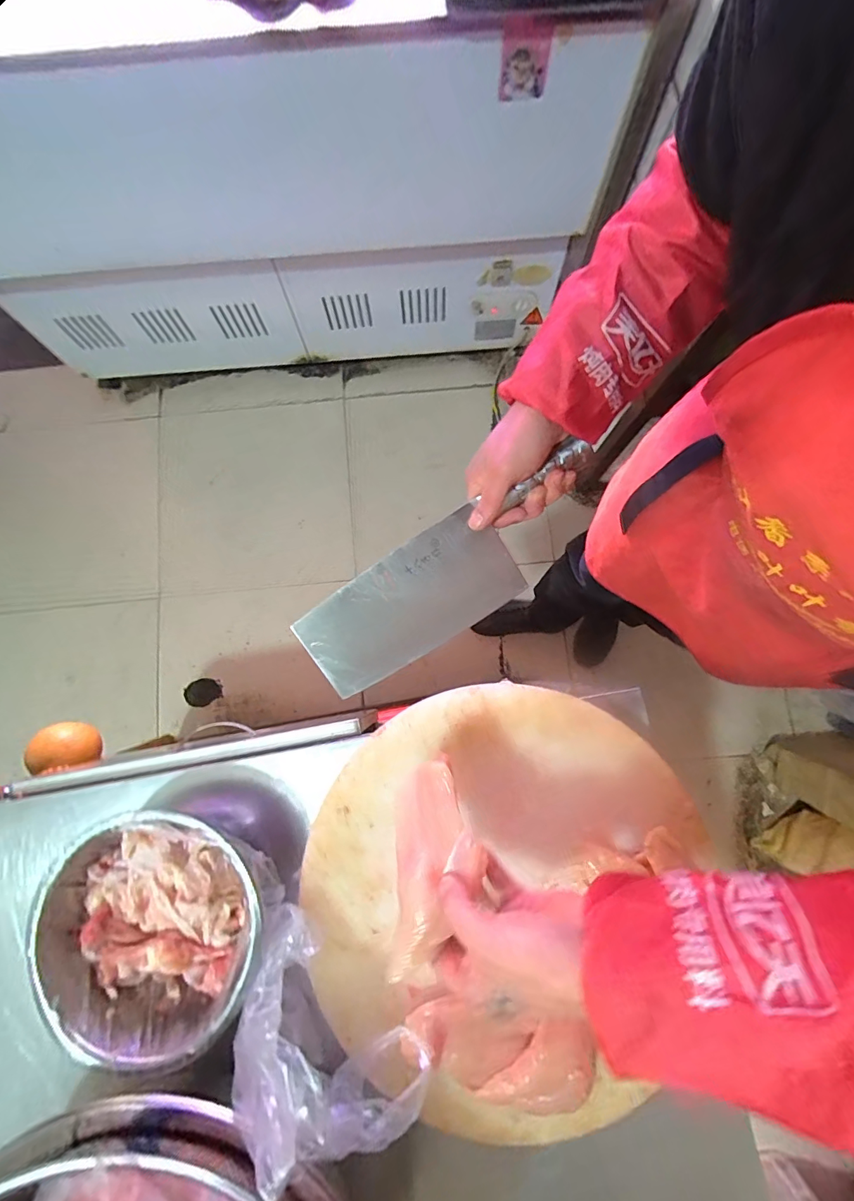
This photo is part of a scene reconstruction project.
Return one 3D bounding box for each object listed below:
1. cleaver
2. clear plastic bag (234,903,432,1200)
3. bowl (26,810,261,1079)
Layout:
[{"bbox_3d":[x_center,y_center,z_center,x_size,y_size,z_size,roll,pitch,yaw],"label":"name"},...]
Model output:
[{"bbox_3d":[0.027,-0.025,0.435,0.313,0.017,0.100,-34,102,-2],"label":"cleaver"},{"bbox_3d":[-0.097,0.376,0.366,0.192,0.110,0.100,40,84,6],"label":"clear plastic bag"},{"bbox_3d":[-0.254,0.304,0.417,0.195,0.065,0.204,0,76,1],"label":"bowl"}]

